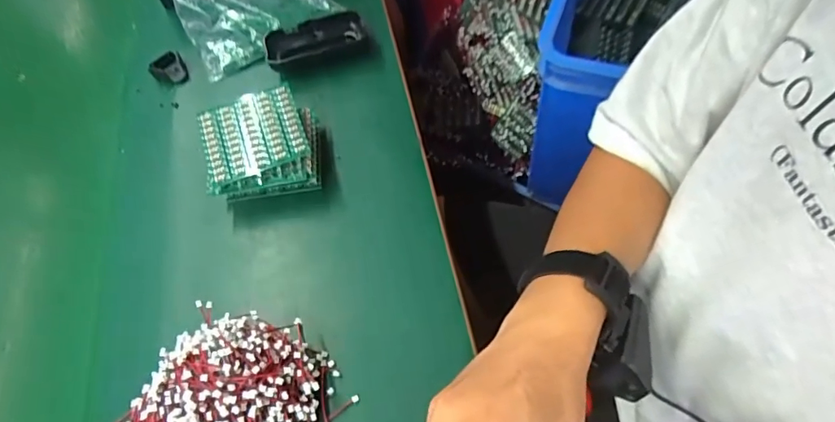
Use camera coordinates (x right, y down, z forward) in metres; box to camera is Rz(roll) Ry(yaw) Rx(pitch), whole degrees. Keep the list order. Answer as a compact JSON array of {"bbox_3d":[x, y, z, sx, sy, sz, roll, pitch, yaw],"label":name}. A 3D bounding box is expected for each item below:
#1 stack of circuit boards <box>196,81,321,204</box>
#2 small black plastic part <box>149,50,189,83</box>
[{"bbox_3d":[-0.140,-0.060,0.438,0.100,0.048,0.087,-12,61,-1],"label":"stack of circuit boards"},{"bbox_3d":[-0.273,-0.155,0.525,0.035,0.018,0.031,-31,63,-10],"label":"small black plastic part"}]

